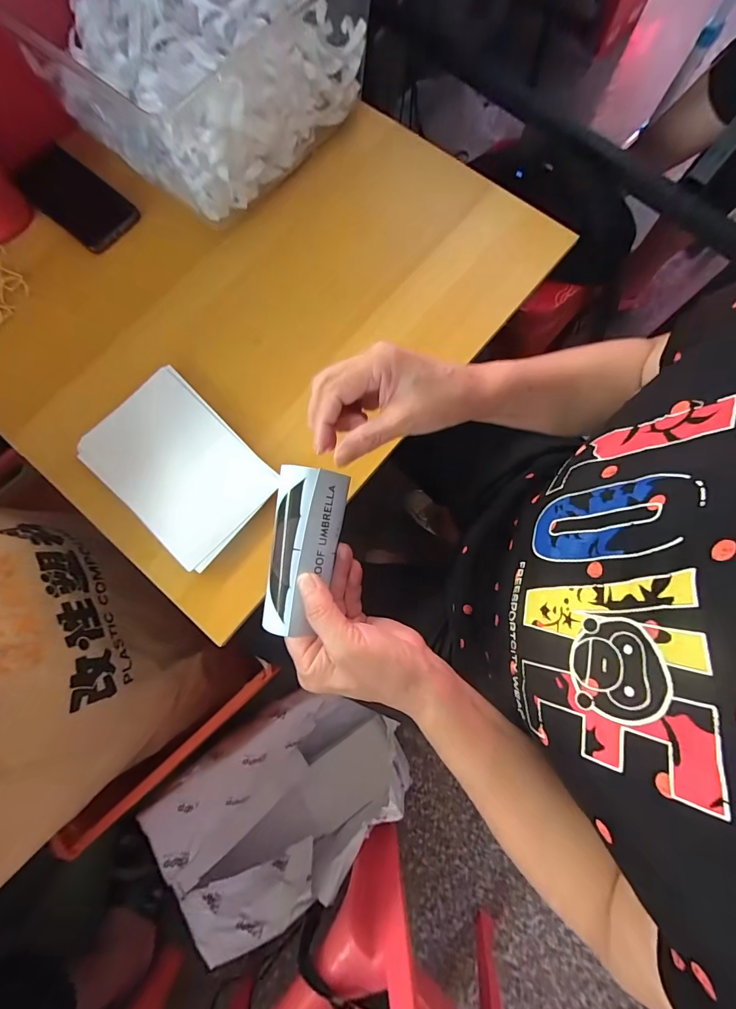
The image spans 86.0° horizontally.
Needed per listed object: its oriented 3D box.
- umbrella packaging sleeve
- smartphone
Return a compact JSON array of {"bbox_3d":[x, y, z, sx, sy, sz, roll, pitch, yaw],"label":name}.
[{"bbox_3d":[-0.049,0.032,0.284,0.047,0.021,0.116,13,86,4],"label":"umbrella packaging sleeve"},{"bbox_3d":[-0.349,-0.363,0.464,0.158,0.016,0.072,39,82,8],"label":"smartphone"}]

